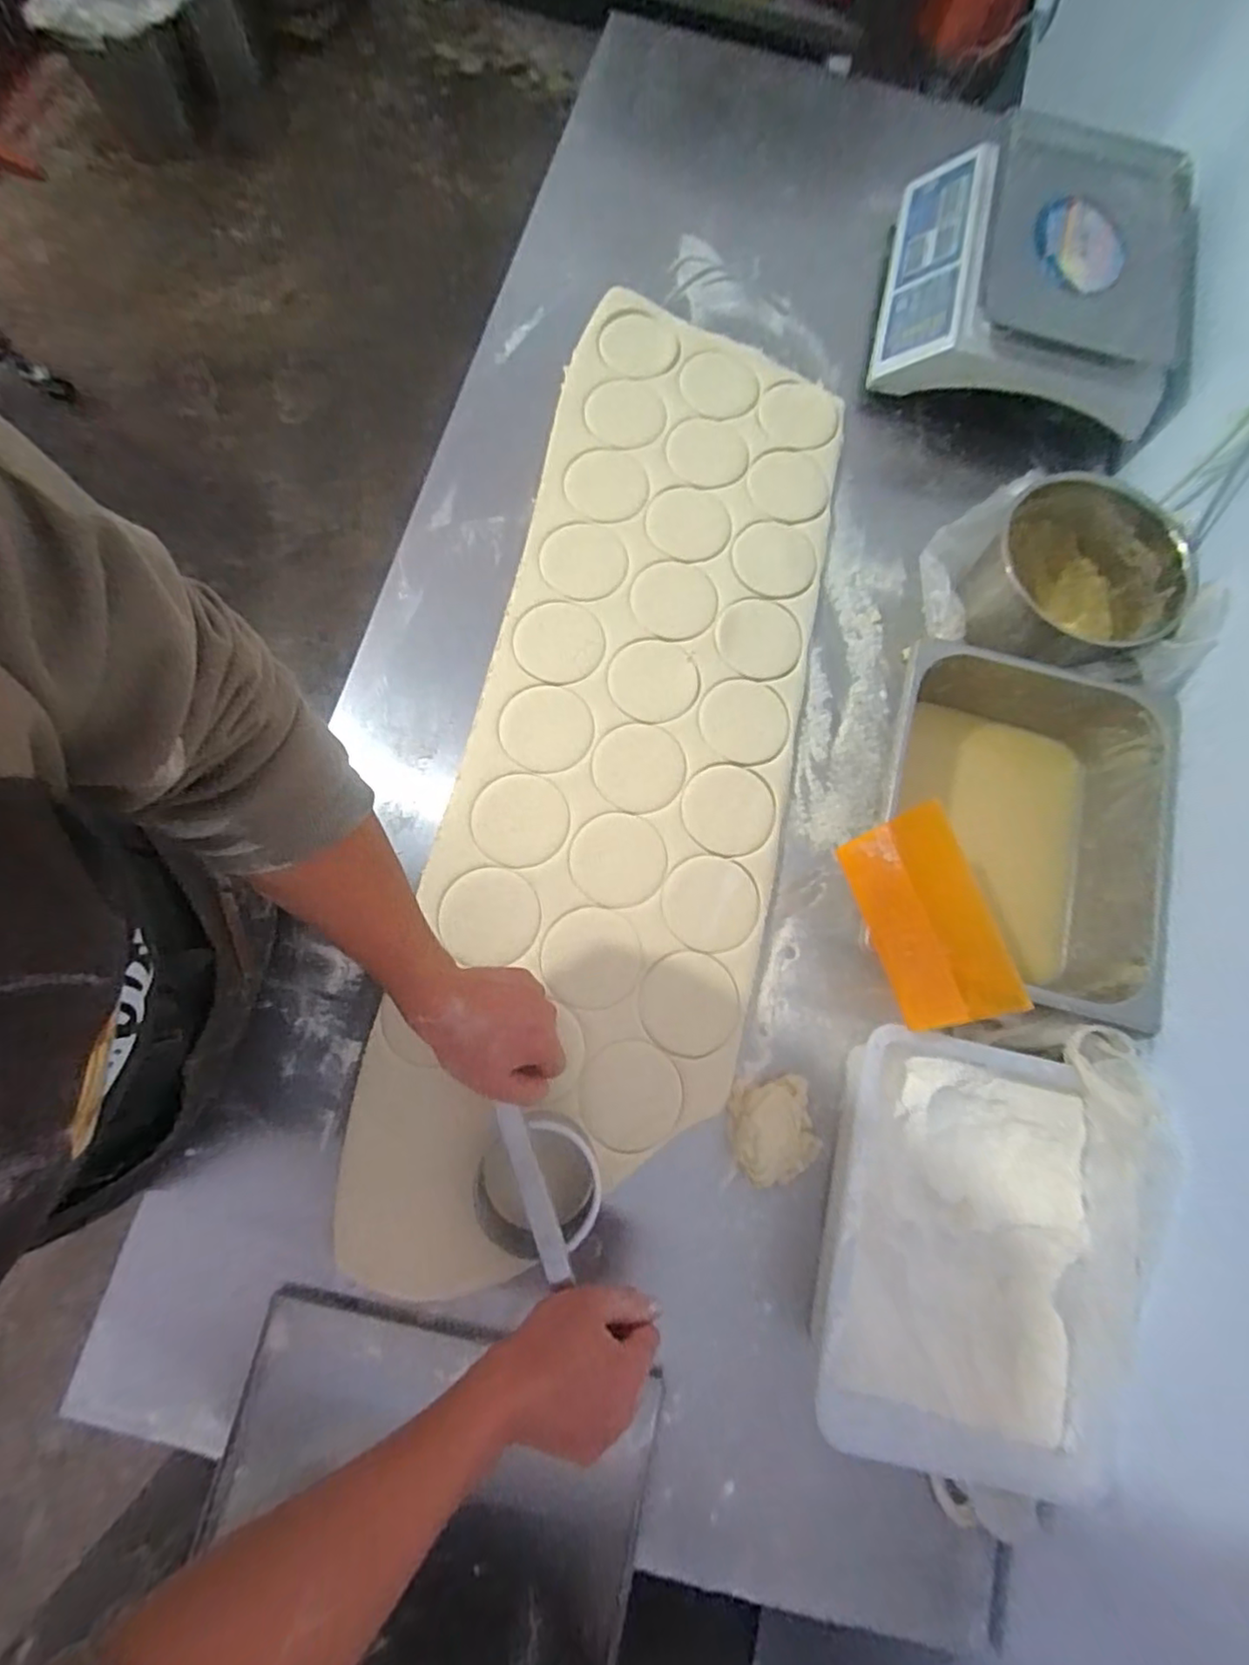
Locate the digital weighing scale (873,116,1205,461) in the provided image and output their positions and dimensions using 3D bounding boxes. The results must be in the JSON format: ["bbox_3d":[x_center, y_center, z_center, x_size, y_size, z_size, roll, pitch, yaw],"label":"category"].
[{"bbox_3d":[0.499,-0.679,0.781,0.338,0.087,0.347,13,78,2],"label":"digital weighing scale"}]

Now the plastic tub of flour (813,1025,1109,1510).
[{"bbox_3d":[0.289,0.353,0.553,0.255,0.072,0.332,9,78,1],"label":"plastic tub of flour"}]

